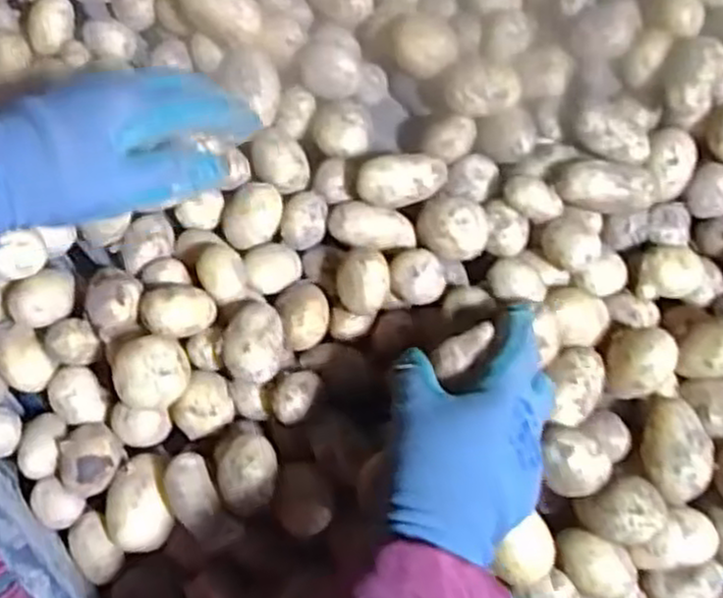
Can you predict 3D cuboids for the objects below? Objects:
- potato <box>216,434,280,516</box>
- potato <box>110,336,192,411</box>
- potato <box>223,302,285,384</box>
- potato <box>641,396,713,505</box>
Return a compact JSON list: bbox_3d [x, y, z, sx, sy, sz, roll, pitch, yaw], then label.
[{"bbox_3d":[-0.071,0.110,0.481,0.036,0.034,0.046,2,76,1],"label":"potato"},{"bbox_3d":[-0.133,0.049,0.493,0.044,0.039,0.043,0,76,0],"label":"potato"},{"bbox_3d":[-0.070,0.028,0.504,0.036,0.032,0.053,0,76,0],"label":"potato"},{"bbox_3d":[0.200,0.097,0.493,0.035,0.037,0.064,3,76,1],"label":"potato"}]

